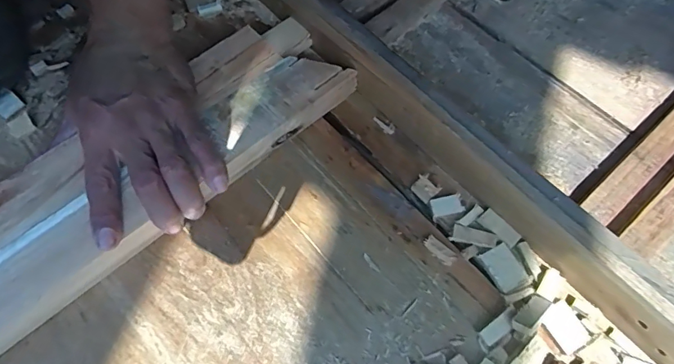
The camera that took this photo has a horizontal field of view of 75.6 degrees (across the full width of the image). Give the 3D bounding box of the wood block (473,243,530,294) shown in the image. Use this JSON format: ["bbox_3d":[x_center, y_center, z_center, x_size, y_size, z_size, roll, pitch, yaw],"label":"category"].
[{"bbox_3d":[0.122,0.063,0.318,0.025,0.004,0.032,-27,68,-10],"label":"wood block"}]

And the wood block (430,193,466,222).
[{"bbox_3d":[0.085,0.019,0.340,0.024,0.005,0.016,-17,87,5],"label":"wood block"}]

